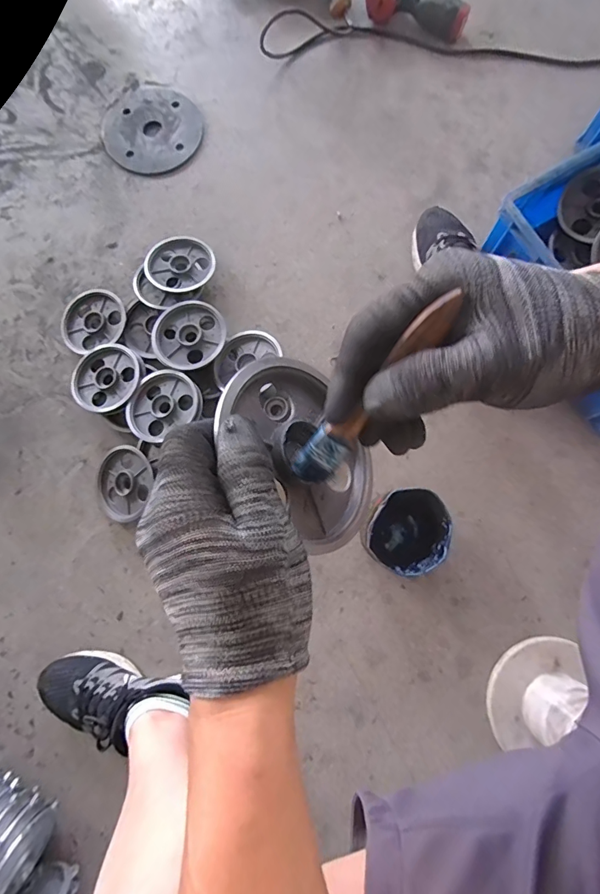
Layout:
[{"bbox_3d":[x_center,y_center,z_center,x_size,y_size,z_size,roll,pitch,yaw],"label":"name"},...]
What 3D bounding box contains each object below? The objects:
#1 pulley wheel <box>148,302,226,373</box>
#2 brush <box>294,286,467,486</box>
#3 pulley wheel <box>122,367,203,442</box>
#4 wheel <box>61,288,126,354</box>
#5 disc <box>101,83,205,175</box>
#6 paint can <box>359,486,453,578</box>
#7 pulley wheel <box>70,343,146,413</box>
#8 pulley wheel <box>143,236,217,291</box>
[{"bbox_3d":[-0.190,-0.192,0.715,0.120,0.016,0.124,0,80,1],"label":"pulley wheel"},{"bbox_3d":[0.035,-0.024,0.216,0.022,0.010,0.124,42,122,8],"label":"brush"},{"bbox_3d":[-0.228,-0.074,0.687,0.126,0.034,0.112,-27,81,-3],"label":"pulley wheel"},{"bbox_3d":[-0.378,-0.233,0.763,0.121,0.021,0.117,0,80,1],"label":"wheel"},{"bbox_3d":[-0.297,-0.638,0.836,0.189,0.009,0.204,0,80,1],"label":"disc"},{"bbox_3d":[0.165,0.132,0.652,0.118,0.101,0.121,0,80,1],"label":"paint can"},{"bbox_3d":[-0.337,-0.120,0.734,0.126,0.041,0.123,28,81,6],"label":"pulley wheel"},{"bbox_3d":[-0.220,-0.332,0.769,0.119,0.038,0.115,0,80,1],"label":"pulley wheel"}]

